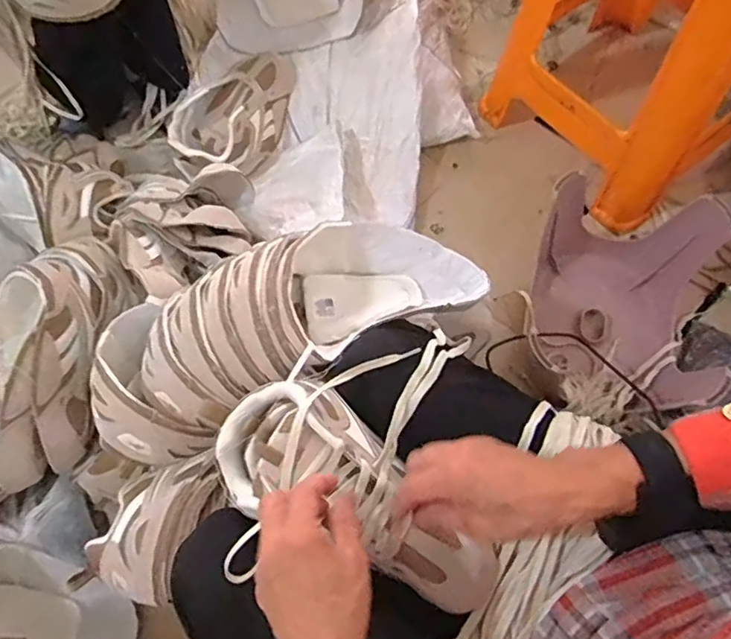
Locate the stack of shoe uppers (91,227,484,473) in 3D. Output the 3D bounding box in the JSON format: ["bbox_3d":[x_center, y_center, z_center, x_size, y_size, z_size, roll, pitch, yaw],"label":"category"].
[{"bbox_3d":[-0.092,-0.008,0.617,0.440,0.114,0.172,-25,69,-8],"label":"stack of shoe uppers"}]

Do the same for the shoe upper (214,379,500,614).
[{"bbox_3d":[-0.010,0.146,0.471,0.251,0.058,0.112,37,73,9],"label":"shoe upper"}]

